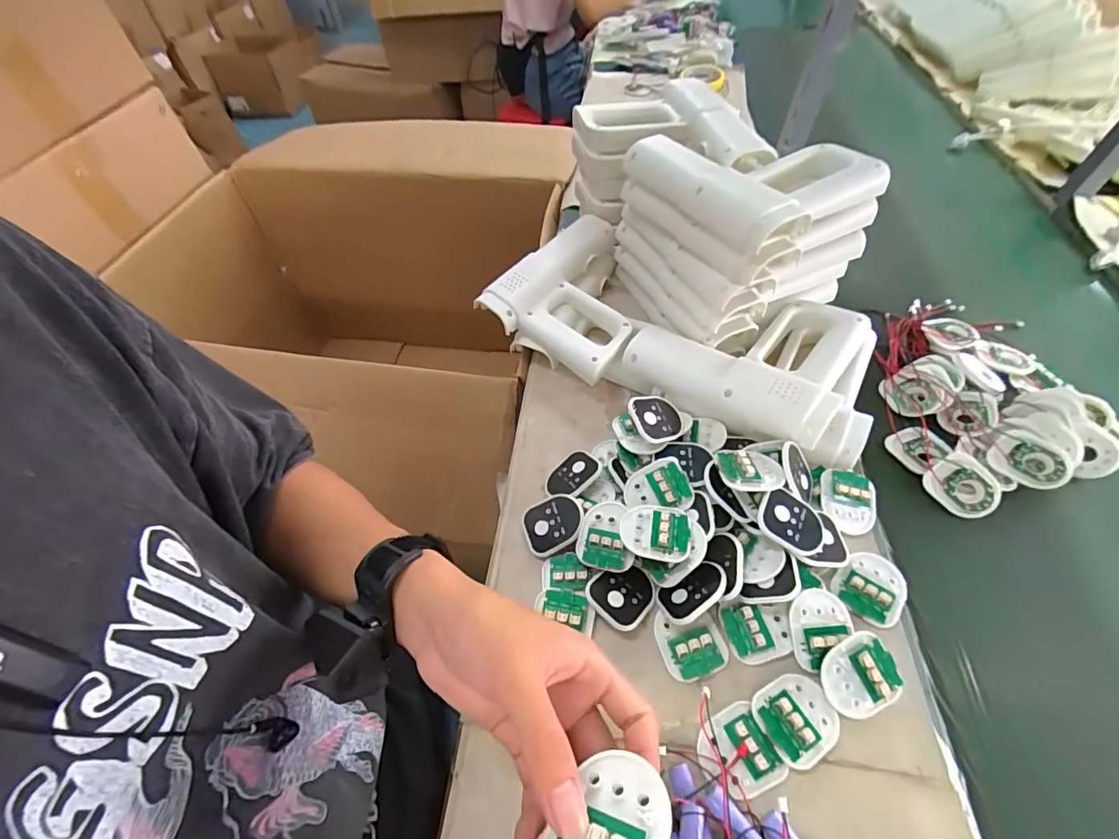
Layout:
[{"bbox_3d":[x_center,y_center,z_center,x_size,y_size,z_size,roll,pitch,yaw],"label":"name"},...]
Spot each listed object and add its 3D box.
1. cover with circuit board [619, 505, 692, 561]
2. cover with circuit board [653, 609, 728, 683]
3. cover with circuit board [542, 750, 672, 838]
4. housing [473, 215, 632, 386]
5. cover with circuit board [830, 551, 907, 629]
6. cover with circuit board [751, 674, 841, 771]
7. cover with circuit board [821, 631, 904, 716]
[{"bbox_3d":[0.080,0.093,0.394,0.056,0.014,0.047,7,53,9],"label":"cover with circuit board"},{"bbox_3d":[0.105,0.175,0.371,0.051,0.009,0.050,-10,52,-4],"label":"cover with circuit board"},{"bbox_3d":[0.021,0.167,0.194,0.044,0.010,0.055,3,30,36],"label":"cover with circuit board"},{"bbox_3d":[0.030,-0.153,0.568,0.178,0.052,0.201,33,61,26],"label":"housing"},{"bbox_3d":[0.256,0.136,0.387,0.058,0.013,0.047,-35,58,-21],"label":"cover with circuit board"},{"bbox_3d":[0.169,0.211,0.337,0.056,0.014,0.049,-25,55,-15],"label":"cover with circuit board"},{"bbox_3d":[0.219,0.187,0.343,0.055,0.007,0.048,-23,75,-6],"label":"cover with circuit board"}]

